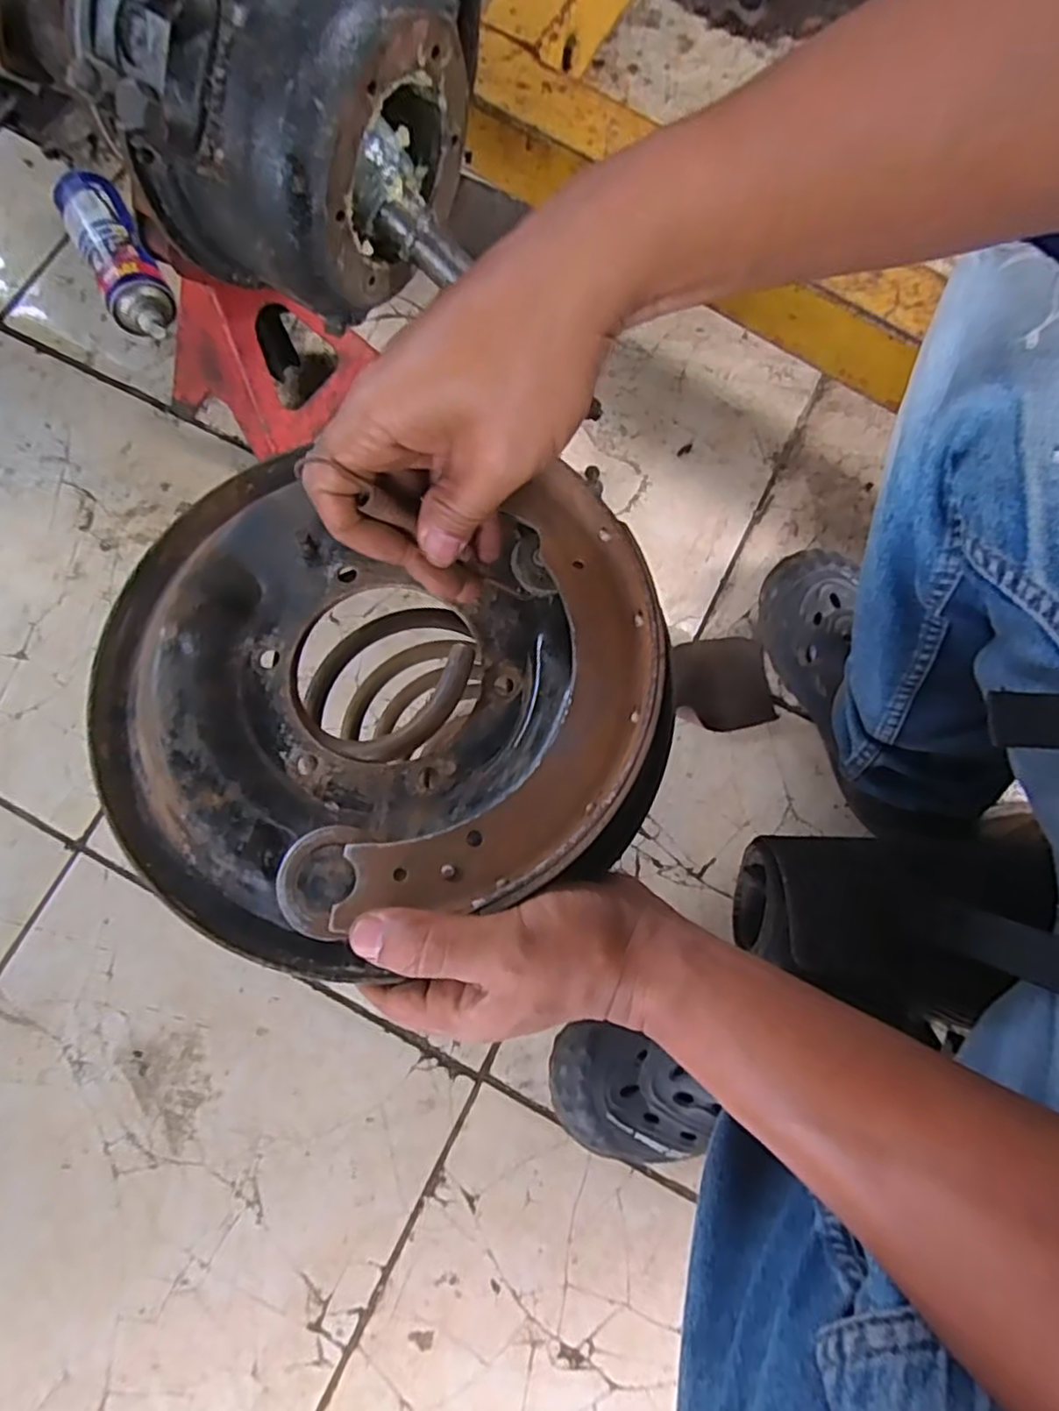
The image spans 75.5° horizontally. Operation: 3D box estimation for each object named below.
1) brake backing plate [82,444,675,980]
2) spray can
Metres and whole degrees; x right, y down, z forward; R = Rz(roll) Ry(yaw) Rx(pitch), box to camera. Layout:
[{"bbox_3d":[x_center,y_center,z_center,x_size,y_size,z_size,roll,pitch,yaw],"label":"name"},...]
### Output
[{"bbox_3d":[-0.076,-0.005,0.310,0.261,0.058,0.233,10,76,2],"label":"brake backing plate"},{"bbox_3d":[-0.424,-0.463,0.702,0.064,0.076,0.183,-28,78,-8],"label":"spray can"}]

